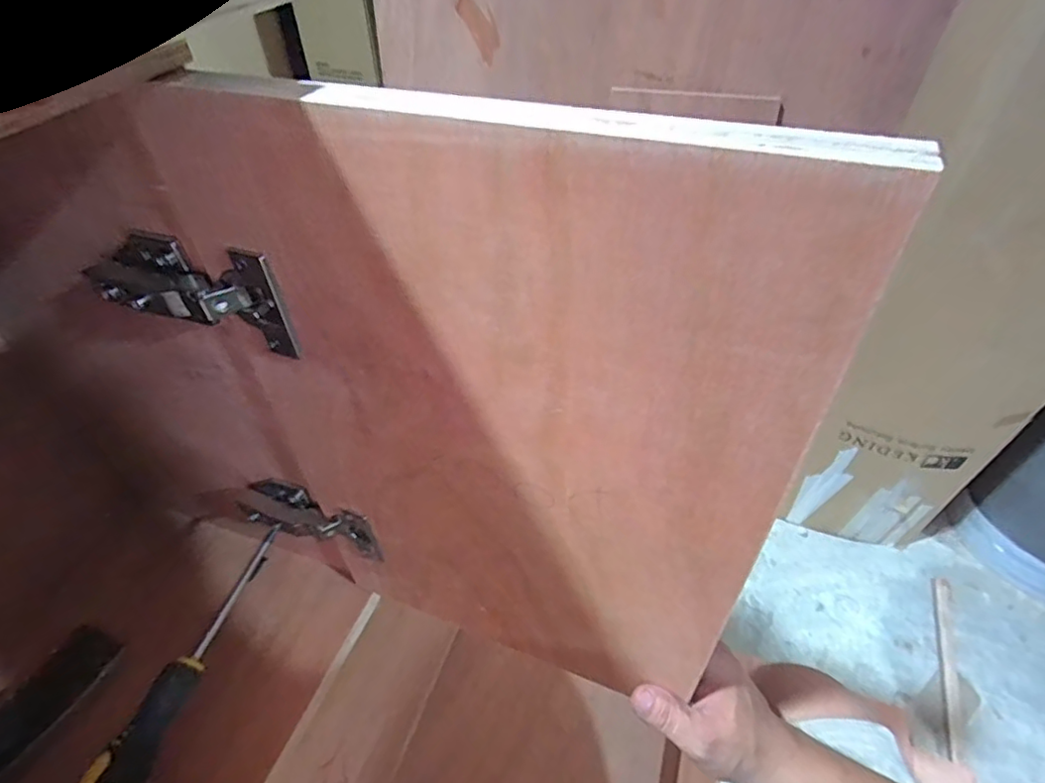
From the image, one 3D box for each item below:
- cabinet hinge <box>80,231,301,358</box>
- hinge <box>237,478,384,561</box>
[{"bbox_3d":[-0.176,-0.051,0.293,0.121,0.055,0.029,10,46,13],"label":"cabinet hinge"},{"bbox_3d":[-0.160,0.099,0.436,0.110,0.055,0.024,10,46,13],"label":"hinge"}]

